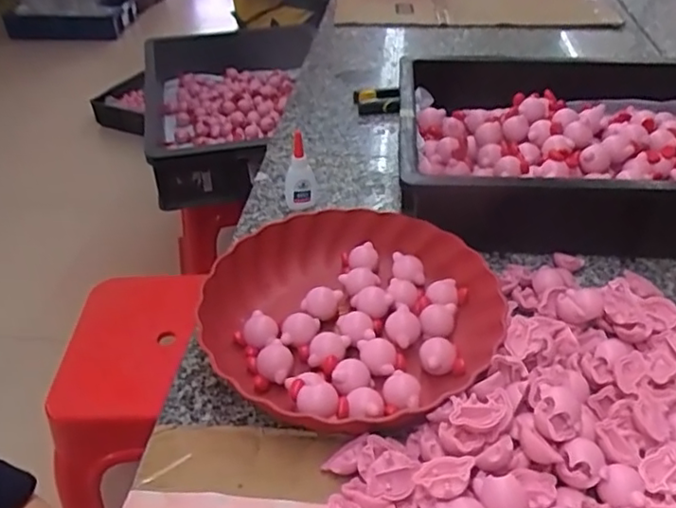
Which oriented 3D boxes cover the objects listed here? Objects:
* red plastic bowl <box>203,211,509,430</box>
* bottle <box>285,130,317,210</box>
[{"bbox_3d":[0.018,0.048,0.520,0.233,0.051,0.223,-2,38,1],"label":"red plastic bowl"},{"bbox_3d":[-0.043,-0.088,0.678,0.034,0.086,0.027,-3,36,-4],"label":"bottle"}]

